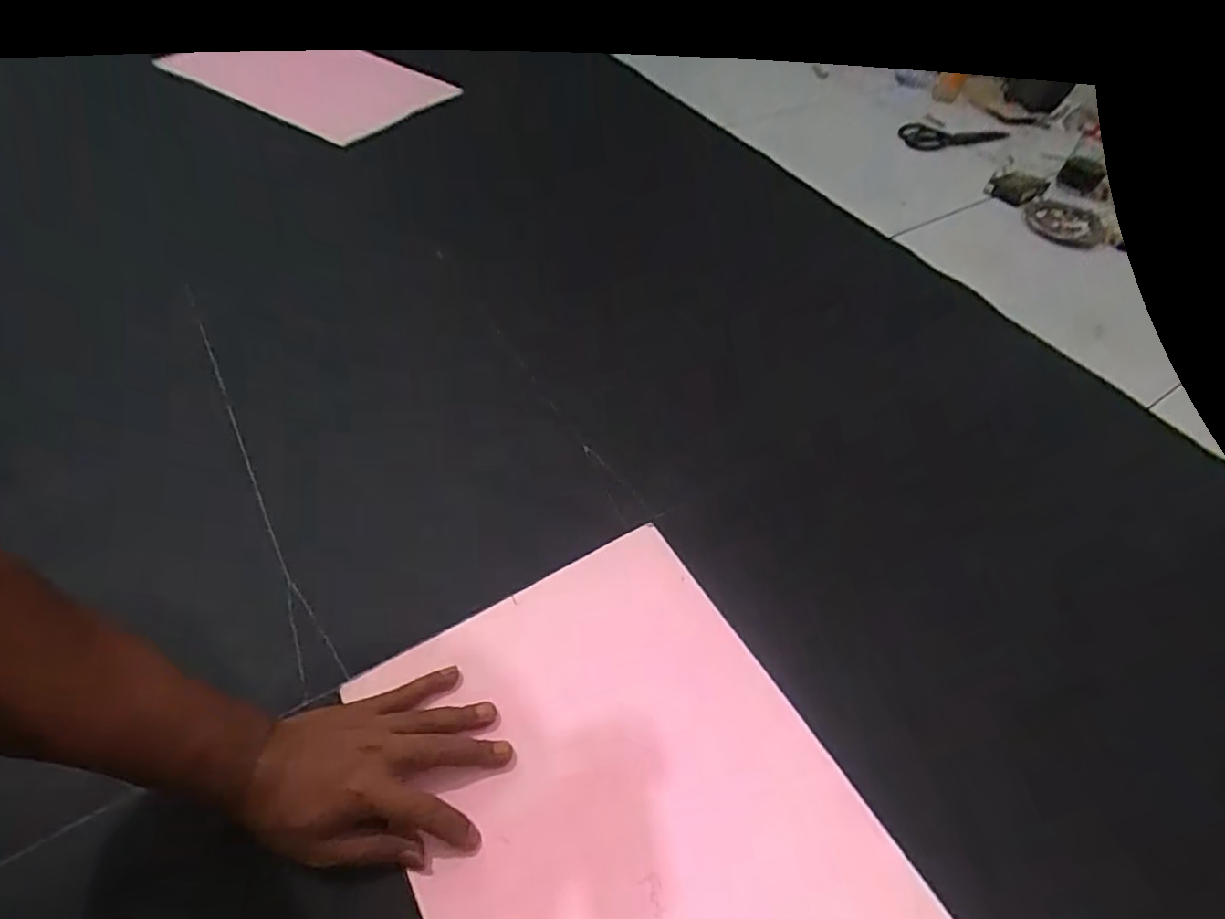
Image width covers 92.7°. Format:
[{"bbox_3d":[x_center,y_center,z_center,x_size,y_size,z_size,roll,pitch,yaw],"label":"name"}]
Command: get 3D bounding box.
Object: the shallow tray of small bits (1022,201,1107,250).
[{"bbox_3d":[0.708,-0.368,0.915,0.115,0.015,0.115,26,55,16],"label":"shallow tray of small bits"}]

